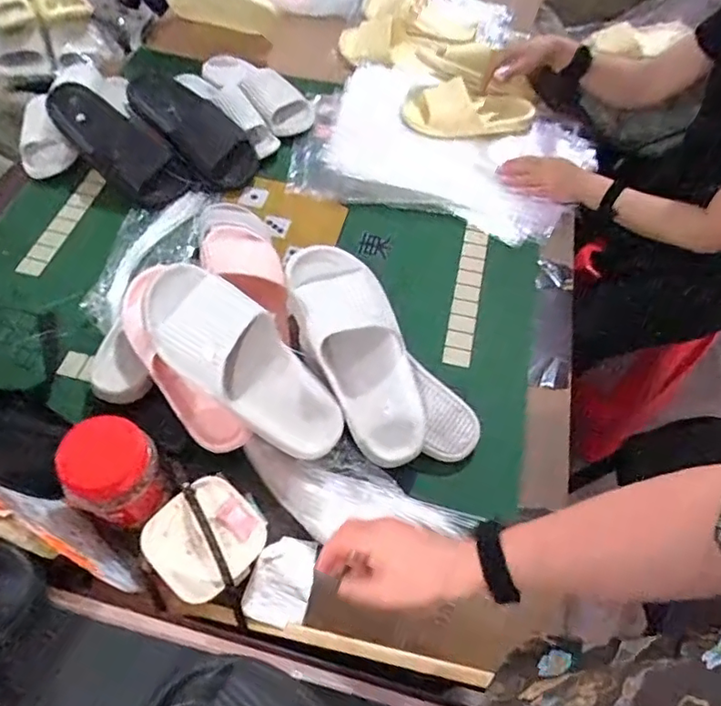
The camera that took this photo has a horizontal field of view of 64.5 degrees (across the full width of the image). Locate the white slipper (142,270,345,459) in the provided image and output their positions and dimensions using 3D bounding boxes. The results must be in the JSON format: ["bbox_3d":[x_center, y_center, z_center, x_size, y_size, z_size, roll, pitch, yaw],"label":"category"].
[{"bbox_3d":[-0.134,0.011,0.661,0.282,0.066,0.107,44,61,-5],"label":"white slipper"}]

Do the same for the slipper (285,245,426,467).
[{"bbox_3d":[0.003,-0.002,0.697,0.106,0.058,0.281,-23,89,-18],"label":"slipper"}]

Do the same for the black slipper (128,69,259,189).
[{"bbox_3d":[-0.293,-0.391,0.986,0.262,0.059,0.109,41,61,-3],"label":"black slipper"}]

